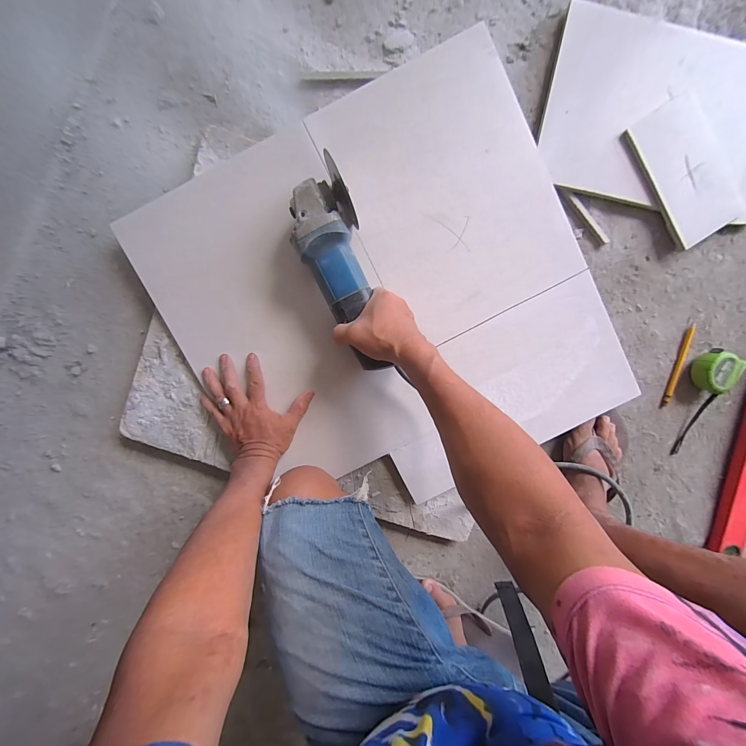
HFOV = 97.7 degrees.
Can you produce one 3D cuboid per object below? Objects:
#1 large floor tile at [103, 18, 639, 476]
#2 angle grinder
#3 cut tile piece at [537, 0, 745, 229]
[{"bbox_3d":[0.017,-0.100,0.489,0.585,0.018,0.552,-25,96,2],"label":"large floor tile"},{"bbox_3d":[-0.043,-0.121,0.441,0.083,0.073,0.258,-15,95,1],"label":"angle grinder"},{"bbox_3d":[0.437,-0.381,0.484,0.363,0.015,0.247,11,96,-2],"label":"cut tile piece"}]

